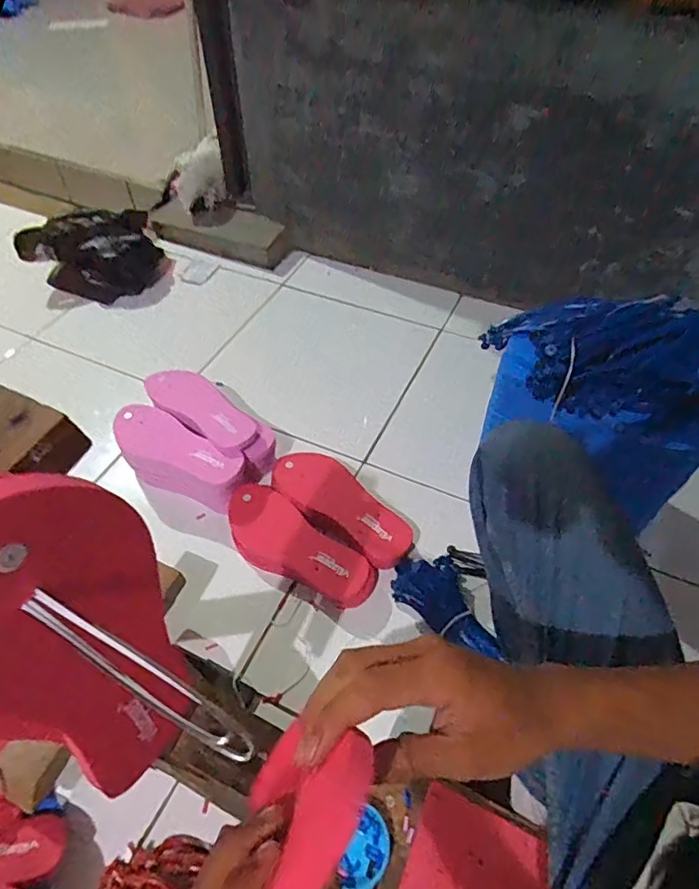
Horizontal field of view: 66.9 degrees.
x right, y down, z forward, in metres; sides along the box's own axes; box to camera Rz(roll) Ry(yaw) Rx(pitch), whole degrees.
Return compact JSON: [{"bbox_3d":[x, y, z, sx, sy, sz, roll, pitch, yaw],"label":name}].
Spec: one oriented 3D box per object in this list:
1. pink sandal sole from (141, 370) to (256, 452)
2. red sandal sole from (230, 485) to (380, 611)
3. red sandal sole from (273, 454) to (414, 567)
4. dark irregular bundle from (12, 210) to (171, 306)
[{"bbox_3d":[-0.244,-0.069,0.873,0.220,0.016,0.080,33,60,23],"label":"pink sandal sole"},{"bbox_3d":[-0.078,0.160,0.789,0.261,0.051,0.098,32,59,23],"label":"red sandal sole"},{"bbox_3d":[-0.012,0.086,0.813,0.248,0.025,0.094,32,59,22],"label":"red sandal sole"},{"bbox_3d":[-0.585,-0.445,1.237,0.290,0.116,0.205,-34,60,-23],"label":"dark irregular bundle"}]

